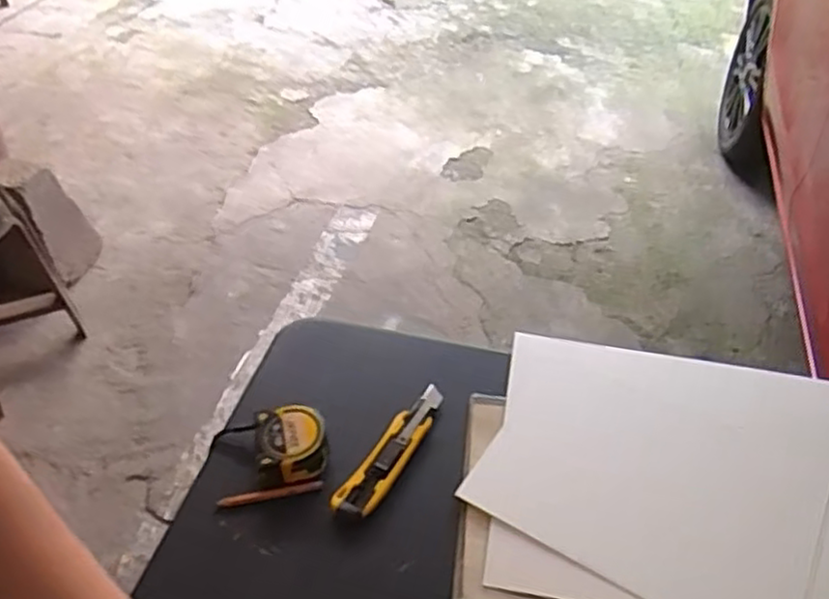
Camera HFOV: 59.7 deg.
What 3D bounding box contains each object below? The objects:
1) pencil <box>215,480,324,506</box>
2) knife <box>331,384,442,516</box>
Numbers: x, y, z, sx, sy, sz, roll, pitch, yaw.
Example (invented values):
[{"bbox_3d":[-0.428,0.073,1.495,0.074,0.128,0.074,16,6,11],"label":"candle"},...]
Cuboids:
[{"bbox_3d":[-0.128,0.173,0.643,0.090,0.010,0.008,-9,44,-13],"label":"pencil"},{"bbox_3d":[-0.018,0.140,0.678,0.033,0.023,0.161,24,46,21],"label":"knife"}]

